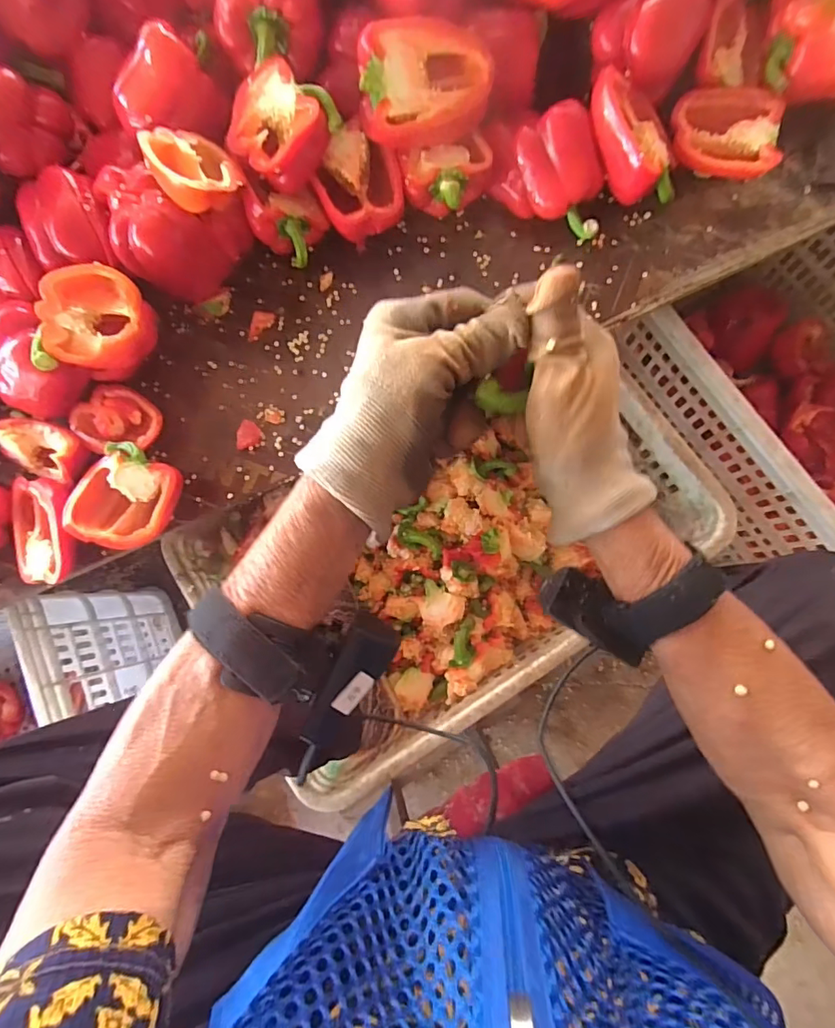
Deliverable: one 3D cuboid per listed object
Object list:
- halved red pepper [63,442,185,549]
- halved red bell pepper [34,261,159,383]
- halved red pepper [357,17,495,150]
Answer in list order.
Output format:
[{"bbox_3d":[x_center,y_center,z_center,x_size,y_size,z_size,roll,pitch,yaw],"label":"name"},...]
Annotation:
[{"bbox_3d":[-0.263,-0.013,0.457,0.075,0.037,0.089,23,86,7],"label":"halved red pepper"},{"bbox_3d":[-0.279,-0.167,0.445,0.072,0.059,0.085,34,87,8],"label":"halved red bell pepper"},{"bbox_3d":[0.006,-0.365,0.436,0.109,0.040,0.082,-7,108,-10],"label":"halved red pepper"}]

